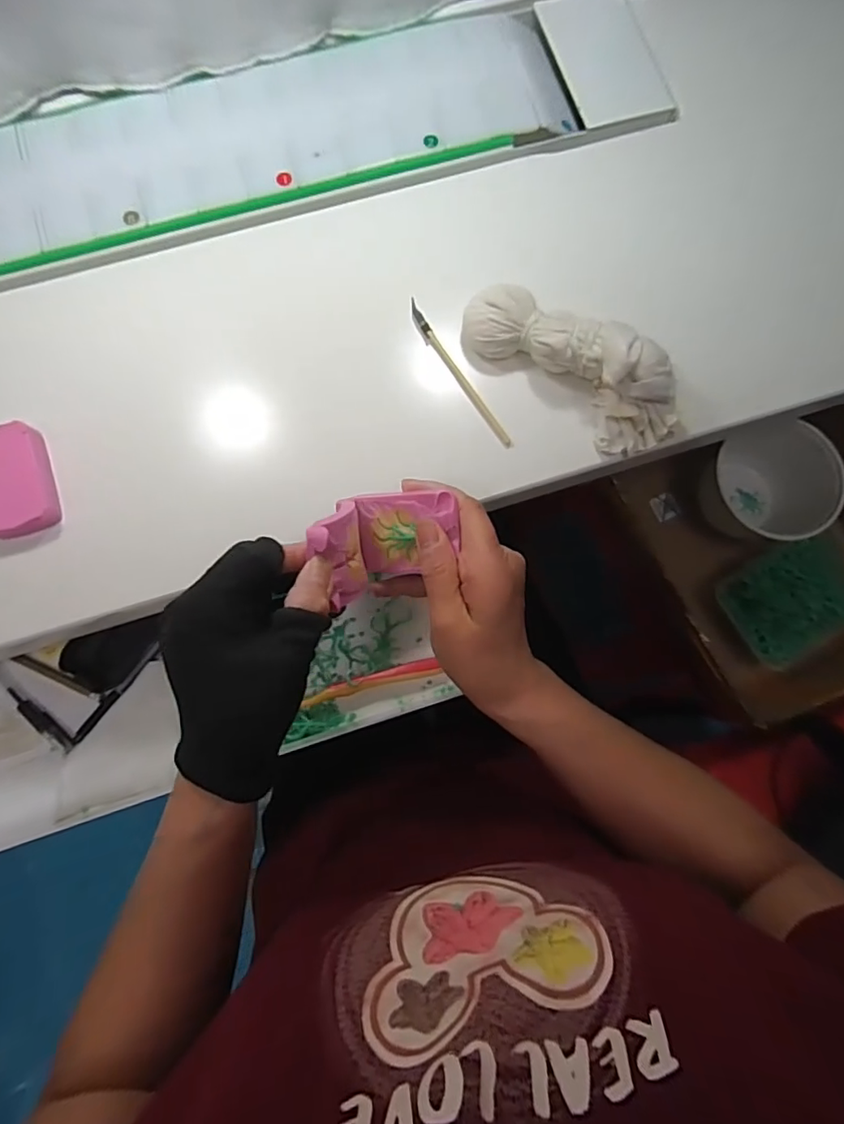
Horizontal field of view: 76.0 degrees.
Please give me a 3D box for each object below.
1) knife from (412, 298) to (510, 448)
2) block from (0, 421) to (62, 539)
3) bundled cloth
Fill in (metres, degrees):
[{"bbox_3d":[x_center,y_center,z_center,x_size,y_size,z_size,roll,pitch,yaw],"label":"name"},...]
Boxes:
[{"bbox_3d":[0.025,-0.135,0.384,0.008,0.007,0.128,-31,82,-6],"label":"knife"},{"bbox_3d":[-0.270,-0.053,0.355,0.047,0.015,0.073,-21,81,-4],"label":"block"},{"bbox_3d":[0.103,-0.137,0.362,0.161,0.047,0.062,39,82,5],"label":"bundled cloth"}]

